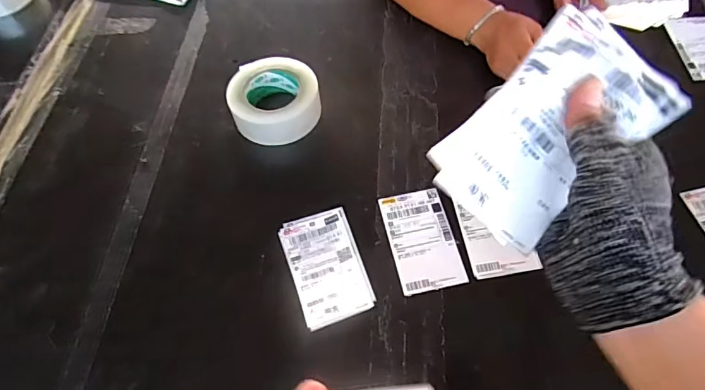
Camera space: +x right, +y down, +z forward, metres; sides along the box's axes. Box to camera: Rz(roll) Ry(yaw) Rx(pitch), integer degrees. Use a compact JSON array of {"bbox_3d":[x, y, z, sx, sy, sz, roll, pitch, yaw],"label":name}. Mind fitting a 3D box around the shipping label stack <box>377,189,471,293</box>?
[{"bbox_3d":[0.087,0.055,0.614,0.080,0.006,0.138,-11,59,-6],"label":"shipping label stack"}]

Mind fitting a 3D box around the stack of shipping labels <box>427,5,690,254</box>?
[{"bbox_3d":[0.115,-0.037,0.278,0.132,0.027,0.080,-45,102,1],"label":"stack of shipping labels"}]

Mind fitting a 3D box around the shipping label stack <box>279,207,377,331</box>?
[{"bbox_3d":[-0.032,0.085,0.594,0.086,0.004,0.144,-17,60,-9],"label":"shipping label stack"}]

